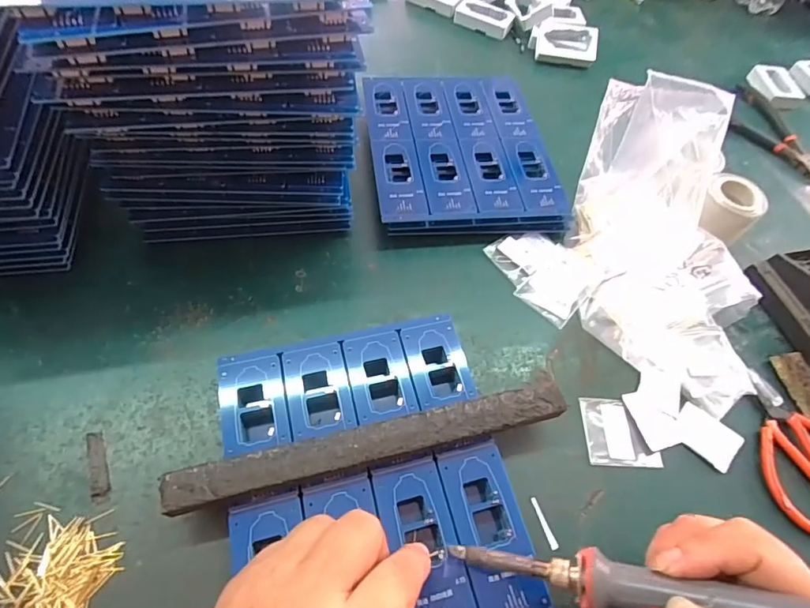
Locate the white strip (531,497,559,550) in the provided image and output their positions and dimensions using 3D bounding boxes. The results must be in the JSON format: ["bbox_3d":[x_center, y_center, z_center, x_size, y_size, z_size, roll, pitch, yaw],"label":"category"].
[{"bbox_3d":[0.088,0.137,0.288,0.005,0.004,0.031,-14,60,-13],"label":"white strip"}]

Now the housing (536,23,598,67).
[{"bbox_3d":[0.192,-0.311,0.551,0.071,0.019,0.048,5,83,-3],"label":"housing"}]

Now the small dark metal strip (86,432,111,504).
[{"bbox_3d":[-0.187,0.098,0.281,0.010,0.004,0.044,-18,63,-16],"label":"small dark metal strip"}]

